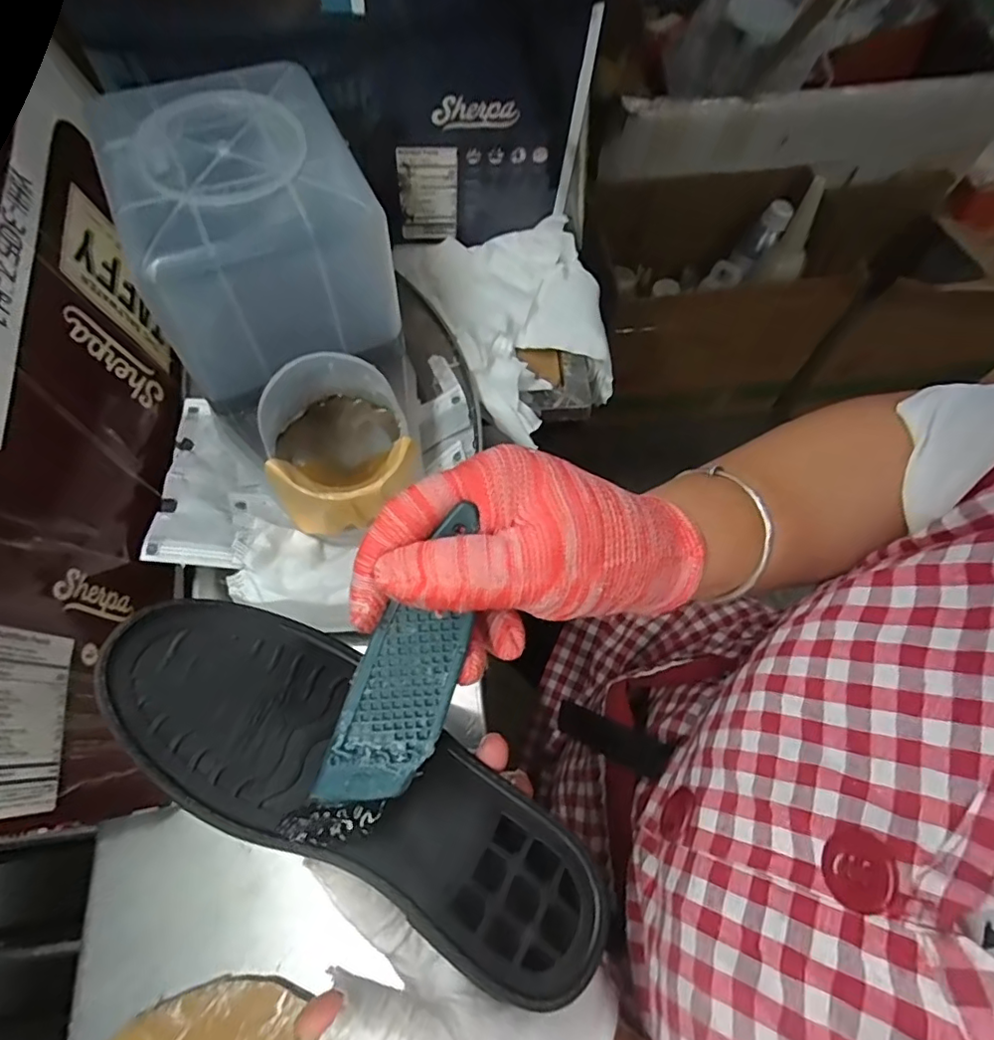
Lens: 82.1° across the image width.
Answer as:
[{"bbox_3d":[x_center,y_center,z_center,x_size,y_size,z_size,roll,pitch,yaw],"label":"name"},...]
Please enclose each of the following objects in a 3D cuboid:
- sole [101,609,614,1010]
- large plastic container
[{"bbox_3d":[-0.052,0.102,0.226,0.211,0.026,0.074,31,51,3],"label":"sole"},{"bbox_3d":[-0.148,-0.176,0.353,0.132,0.108,0.150,-23,67,-10],"label":"large plastic container"}]

